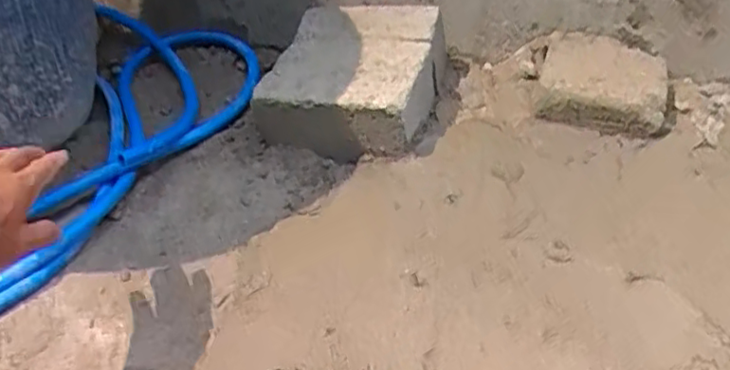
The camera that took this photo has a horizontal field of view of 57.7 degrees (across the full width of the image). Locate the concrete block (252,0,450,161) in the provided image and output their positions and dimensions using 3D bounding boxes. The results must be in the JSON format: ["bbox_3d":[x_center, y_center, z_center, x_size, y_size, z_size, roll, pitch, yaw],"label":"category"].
[{"bbox_3d":[-0.011,-0.141,0.886,0.203,0.101,0.233,6,43,16],"label":"concrete block"}]

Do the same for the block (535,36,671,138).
[{"bbox_3d":[0.305,-0.130,0.851,0.147,0.072,0.134,9,44,19],"label":"block"}]

